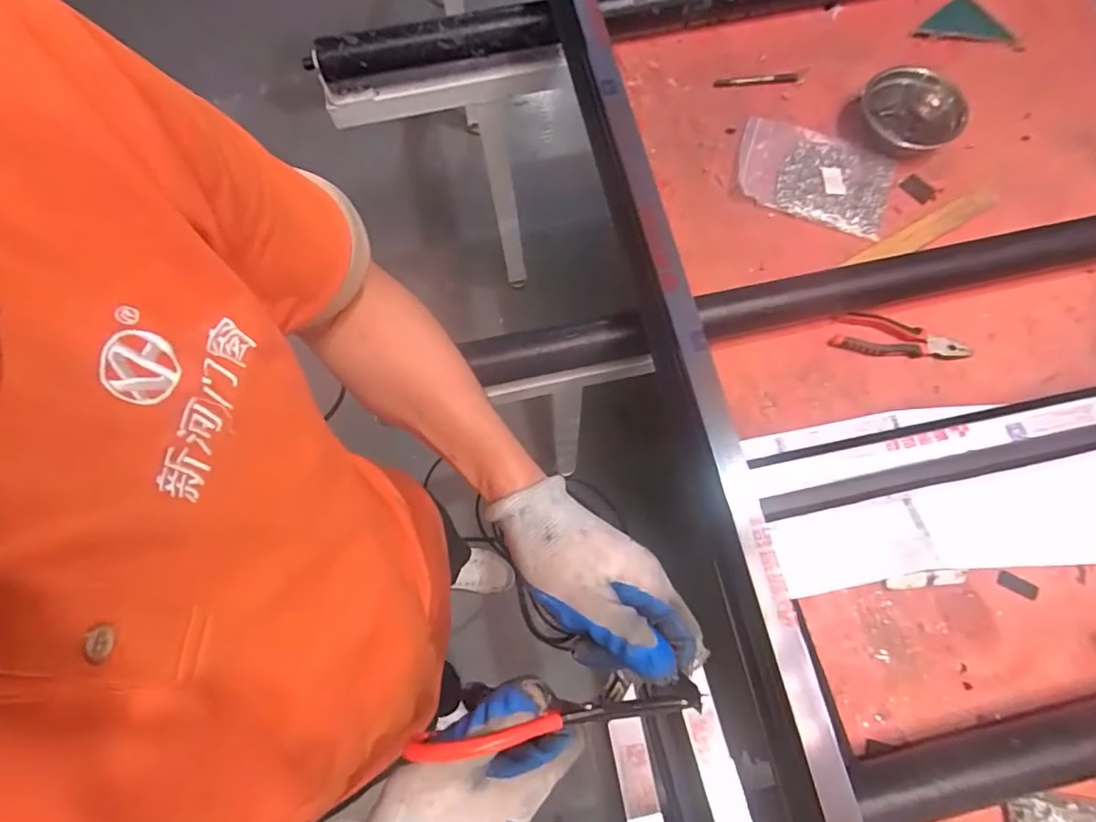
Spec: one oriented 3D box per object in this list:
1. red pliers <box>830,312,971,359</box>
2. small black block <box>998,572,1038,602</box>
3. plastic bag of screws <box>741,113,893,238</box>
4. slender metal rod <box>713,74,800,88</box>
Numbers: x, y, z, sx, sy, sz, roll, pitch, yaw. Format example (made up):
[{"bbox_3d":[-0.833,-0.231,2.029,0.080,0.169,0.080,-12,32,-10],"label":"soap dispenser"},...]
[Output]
[{"bbox_3d":[0.494,-0.100,0.777,0.176,0.018,0.054,13,74,4],"label":"red pliers"},{"bbox_3d":[0.587,0.218,0.691,0.048,0.005,0.020,26,76,8],"label":"small black block"},{"bbox_3d":[0.418,-0.374,0.874,0.234,0.019,0.157,21,75,7],"label":"plastic bag of screws"},{"bbox_3d":[0.357,-0.564,0.945,0.136,0.011,0.014,-2,73,0],"label":"slender metal rod"}]

